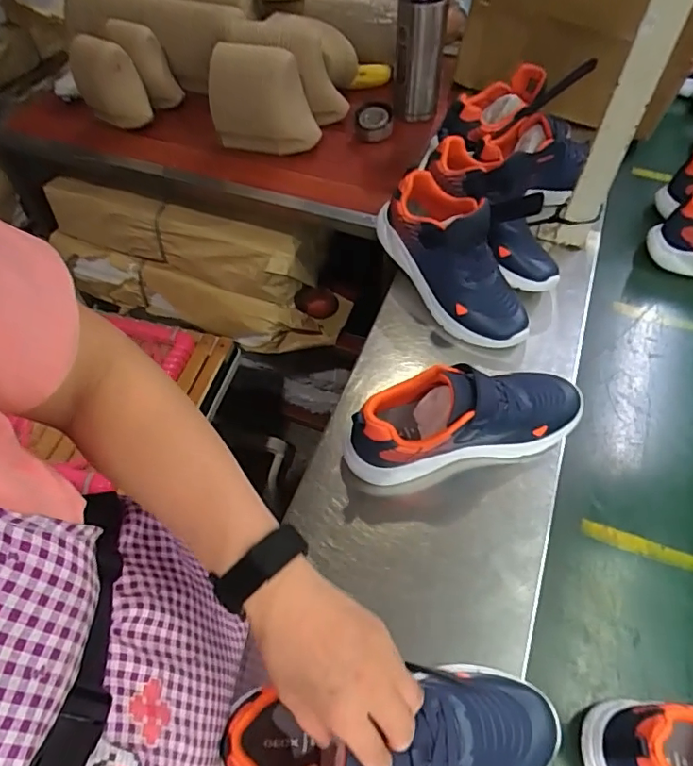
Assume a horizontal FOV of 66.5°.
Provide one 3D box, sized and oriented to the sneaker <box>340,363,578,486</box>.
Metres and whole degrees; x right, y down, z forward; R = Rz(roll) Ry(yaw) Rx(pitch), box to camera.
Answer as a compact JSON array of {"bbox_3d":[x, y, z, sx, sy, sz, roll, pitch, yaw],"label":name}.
[{"bbox_3d":[0.130,0.033,0.564,0.260,0.096,0.081,-14,56,-9],"label":"sneaker"}]

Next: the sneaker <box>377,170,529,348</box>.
[{"bbox_3d":[0.140,-0.163,0.674,0.089,0.147,0.258,-28,76,-17],"label":"sneaker"}]

